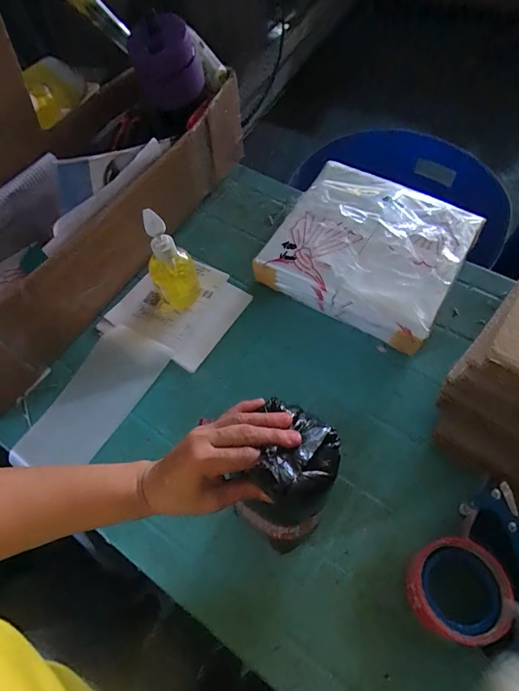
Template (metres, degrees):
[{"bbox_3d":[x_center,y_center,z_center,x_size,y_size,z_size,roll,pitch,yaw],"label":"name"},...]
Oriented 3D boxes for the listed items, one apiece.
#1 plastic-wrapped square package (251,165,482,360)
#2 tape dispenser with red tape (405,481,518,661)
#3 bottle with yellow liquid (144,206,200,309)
[{"bbox_3d":[0.161,-0.146,0.597,0.263,0.082,0.242,30,69,17],"label":"plastic-wrapped square package"},{"bbox_3d":[0.223,0.232,0.411,0.154,0.067,0.098,-37,67,-14],"label":"tape dispenser with red tape"},{"bbox_3d":[-0.128,-0.113,0.554,0.065,0.146,0.057,-8,63,0],"label":"bottle with yellow liquid"}]

